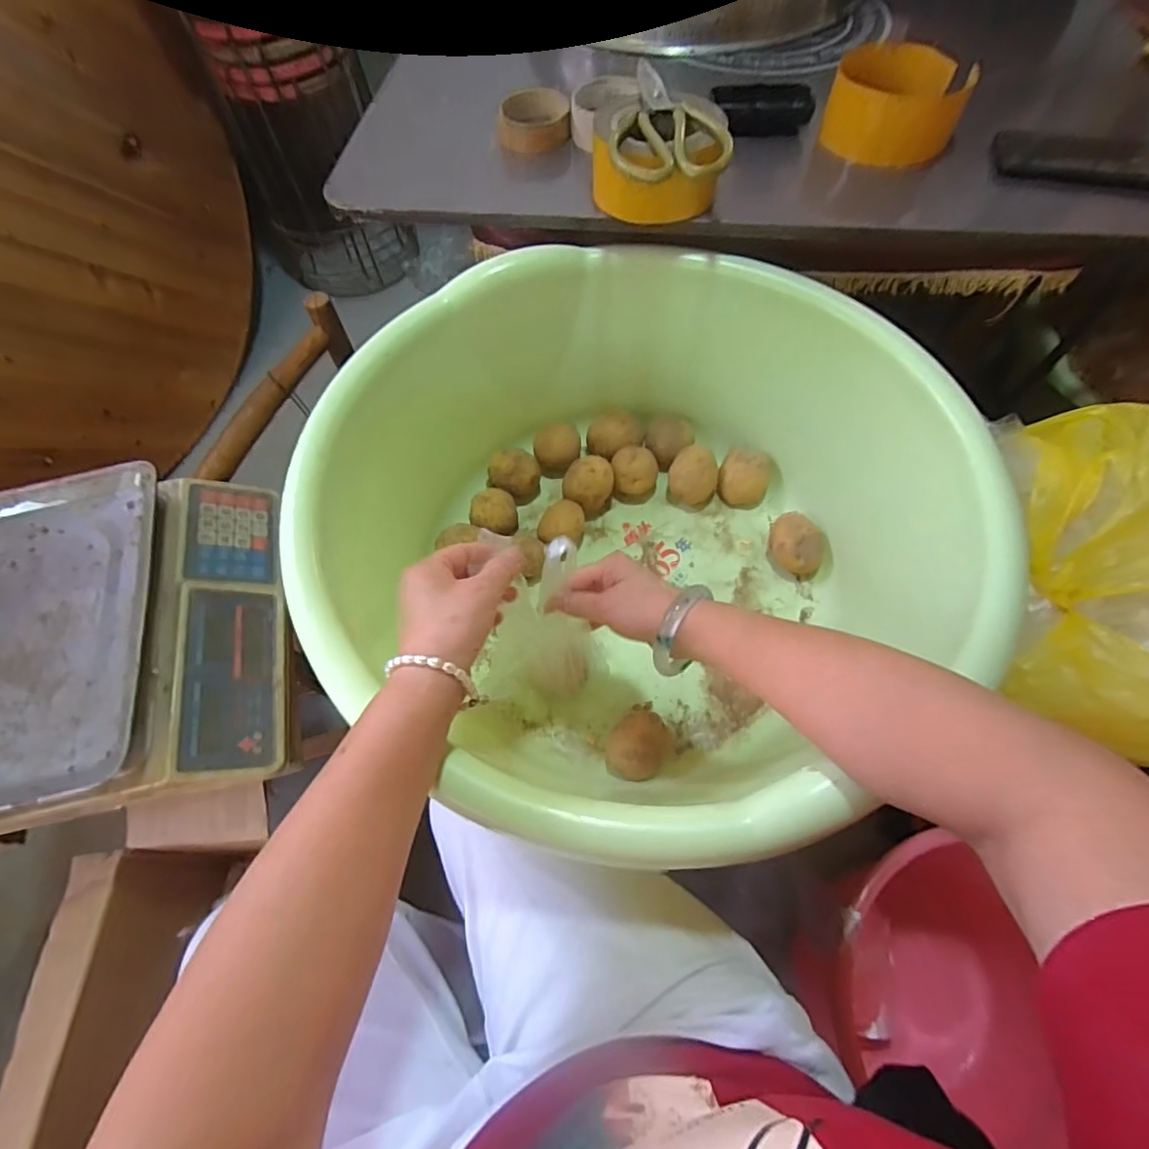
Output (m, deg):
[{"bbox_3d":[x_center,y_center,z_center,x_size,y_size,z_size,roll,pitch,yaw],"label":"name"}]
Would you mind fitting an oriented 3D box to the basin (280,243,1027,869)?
[{"bbox_3d":[0.057,-0.048,0.544,0.539,0.232,0.515,-1,63,3],"label":"basin"}]

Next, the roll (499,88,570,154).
[{"bbox_3d":[-0.044,-0.503,0.617,0.077,0.032,0.077,-1,63,3],"label":"roll"}]

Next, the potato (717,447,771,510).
[{"bbox_3d":[0.204,-0.115,0.670,0.058,0.049,0.054,-1,63,3],"label":"potato"}]

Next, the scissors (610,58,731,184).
[{"bbox_3d":[0.087,-0.422,0.515,0.105,0.018,0.171,1,63,4],"label":"scissors"}]

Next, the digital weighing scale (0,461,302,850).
[{"bbox_3d":[-0.472,0.065,0.562,0.323,0.116,0.325,-13,63,-3],"label":"digital weighing scale"}]

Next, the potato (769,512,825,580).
[{"bbox_3d":[0.251,-0.034,0.634,0.049,0.040,0.071,-20,64,-7],"label":"potato"}]

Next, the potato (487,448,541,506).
[{"bbox_3d":[-0.075,-0.124,0.687,0.058,0.054,0.057,-1,63,3],"label":"potato"}]

